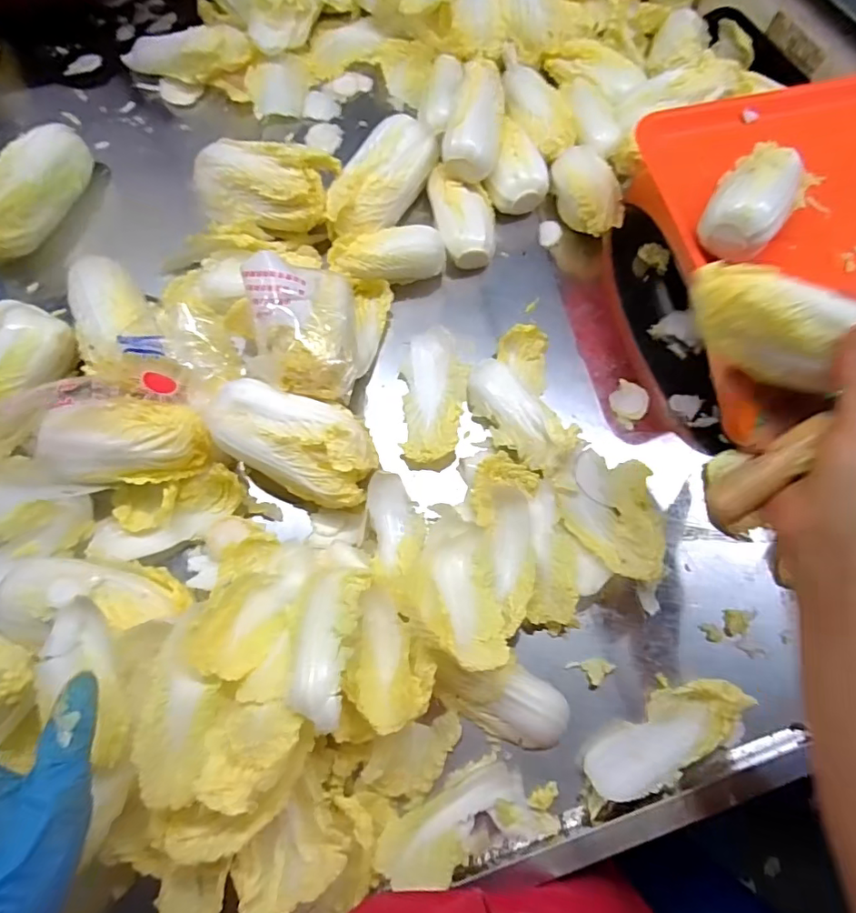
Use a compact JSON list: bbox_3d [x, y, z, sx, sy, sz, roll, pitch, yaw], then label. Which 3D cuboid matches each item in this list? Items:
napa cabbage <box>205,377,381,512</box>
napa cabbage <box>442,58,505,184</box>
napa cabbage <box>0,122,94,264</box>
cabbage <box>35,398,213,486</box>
[{"bbox_3d":[-0.108,-0.015,0.441,0.136,0.055,0.075,24,73,9],"label":"napa cabbage"},{"bbox_3d":[0.049,-0.333,0.530,0.050,0.049,0.114,11,71,5],"label":"napa cabbage"},{"bbox_3d":[-0.409,-0.261,0.546,0.053,0.061,0.162,30,74,11],"label":"napa cabbage"},{"bbox_3d":[-0.246,-0.009,0.438,0.128,0.055,0.060,4,71,2],"label":"cabbage"}]

